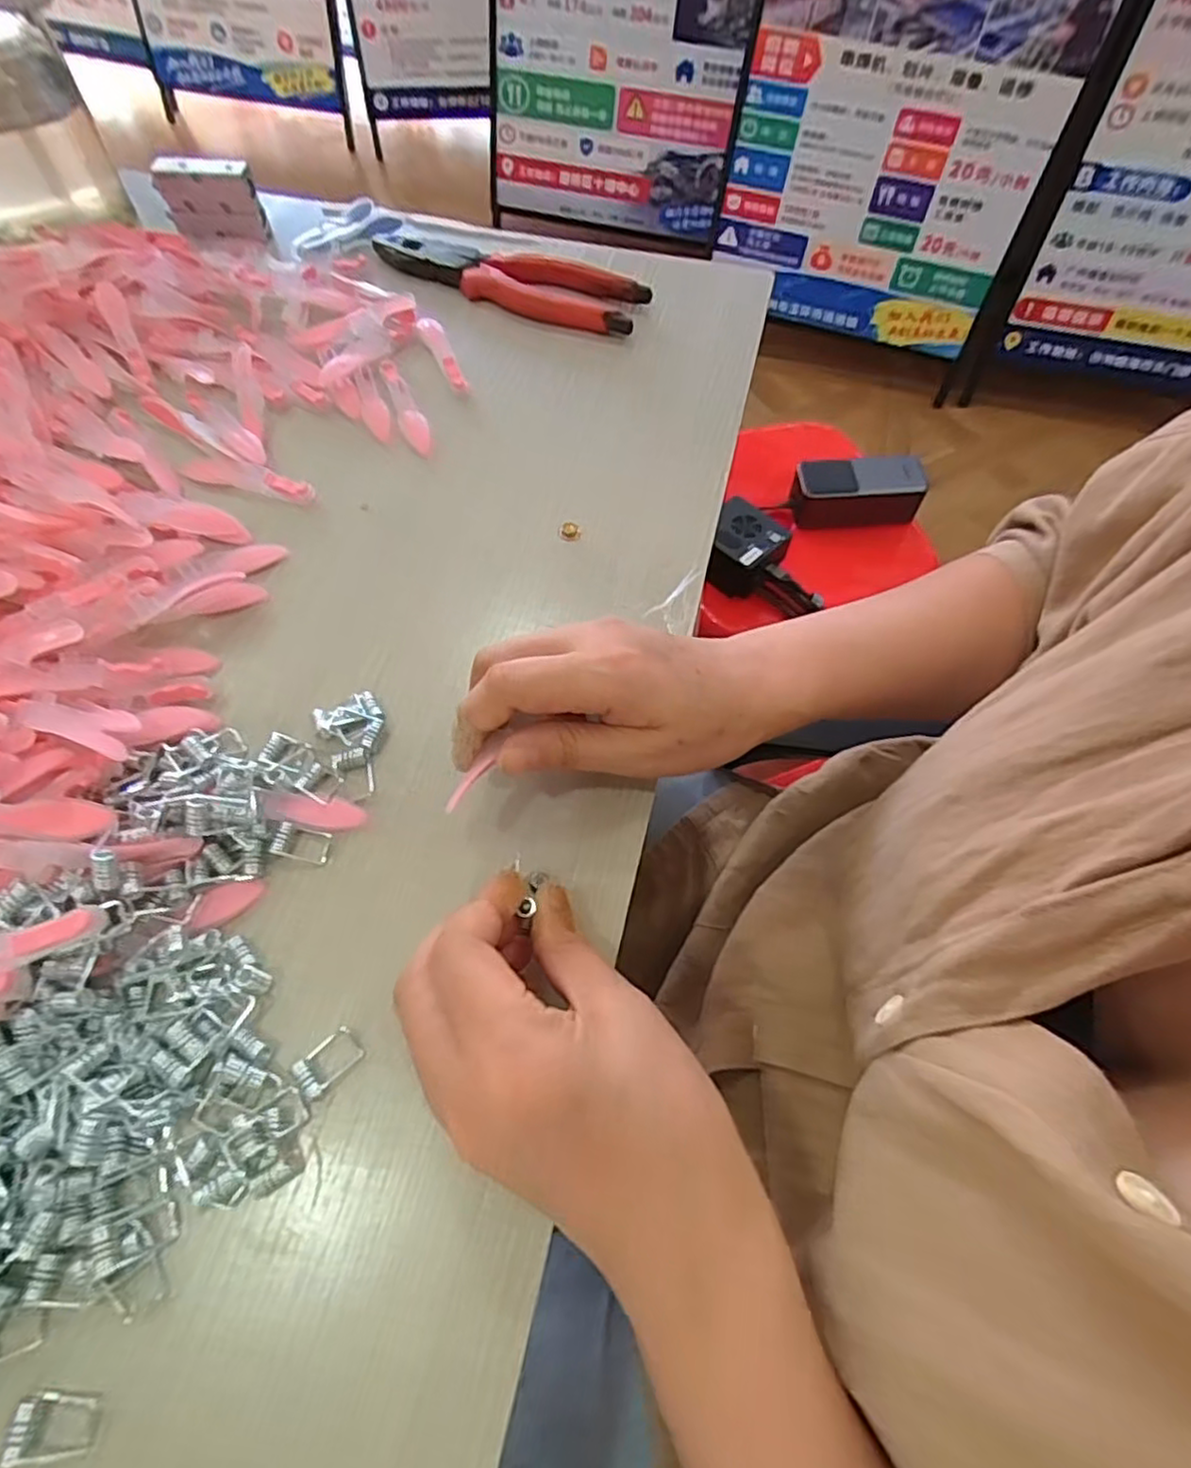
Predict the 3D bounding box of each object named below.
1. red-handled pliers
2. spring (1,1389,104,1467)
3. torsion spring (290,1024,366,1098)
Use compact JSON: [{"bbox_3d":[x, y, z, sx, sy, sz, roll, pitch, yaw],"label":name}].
[{"bbox_3d":[-0.056,-0.296,0.439,0.181,0.016,0.046,21,65,7],"label":"red-handled pliers"},{"bbox_3d":[-0.158,0.202,0.200,0.023,0.007,0.015,3,65,-2],"label":"spring"},{"bbox_3d":[-0.095,0.117,0.243,0.024,0.004,0.014,-39,73,-19],"label":"torsion spring"}]

